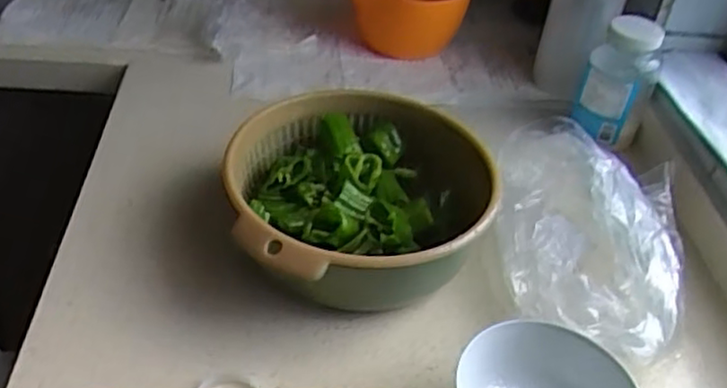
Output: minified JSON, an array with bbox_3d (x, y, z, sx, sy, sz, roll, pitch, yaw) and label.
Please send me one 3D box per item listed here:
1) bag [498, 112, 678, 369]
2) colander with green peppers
[{"bbox_3d":[0.190,0.034,0.628,0.166,0.091,0.229,17,43,12],"label":"bag"},{"bbox_3d":[-0.002,0.005,0.640,0.227,0.091,0.231,-3,43,-10],"label":"colander with green peppers"}]

